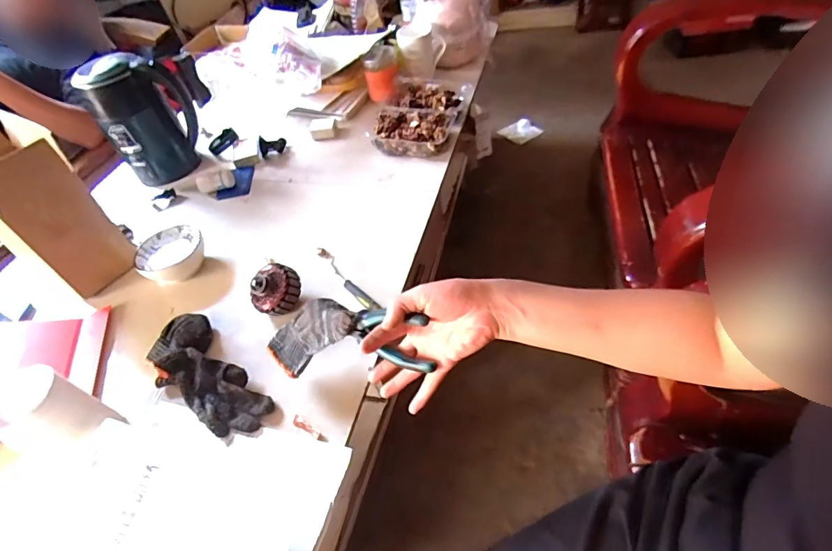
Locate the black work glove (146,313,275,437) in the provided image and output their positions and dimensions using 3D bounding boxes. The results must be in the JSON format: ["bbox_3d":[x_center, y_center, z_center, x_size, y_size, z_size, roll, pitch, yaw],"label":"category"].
[{"bbox_3d":[-0.296,0.137,0.617,0.096,0.039,0.227,-40,55,-23],"label":"black work glove"}]

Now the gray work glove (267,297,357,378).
[{"bbox_3d":[-0.123,0.067,0.557,0.159,0.036,0.078,-29,37,33],"label":"gray work glove"}]

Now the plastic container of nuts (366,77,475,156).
[{"bbox_3d":[0.012,-0.348,0.987,0.168,0.069,0.264,10,52,17],"label":"plastic container of nuts"}]

